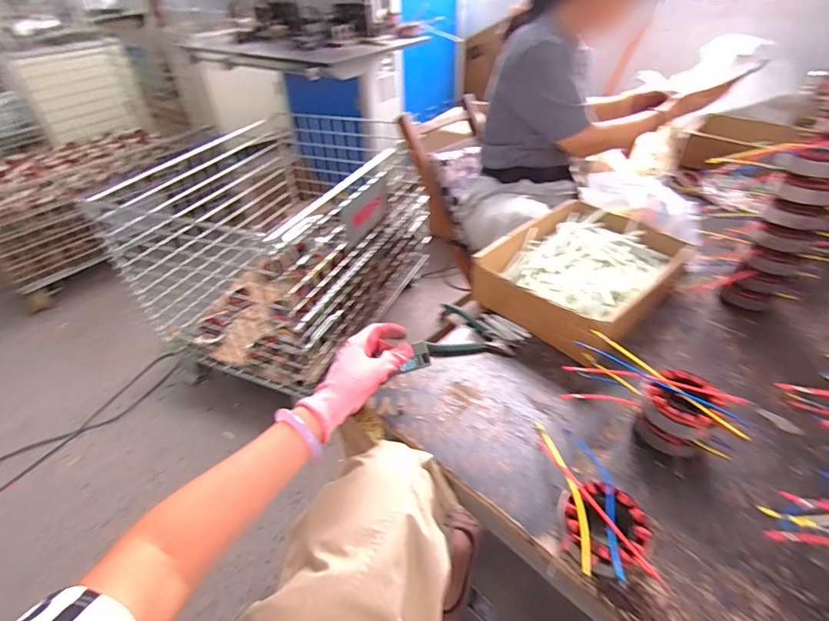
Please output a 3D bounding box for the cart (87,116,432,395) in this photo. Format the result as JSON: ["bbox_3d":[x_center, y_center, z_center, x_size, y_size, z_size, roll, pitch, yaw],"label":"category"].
[{"bbox_3d":[-0.423,-0.253,1.467,0.691,0.514,0.828,16,43,22],"label":"cart"}]

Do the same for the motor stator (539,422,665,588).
[{"bbox_3d":[0.199,0.202,0.491,0.087,0.043,0.187,1,39,5],"label":"motor stator"}]

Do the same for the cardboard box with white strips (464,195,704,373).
[{"bbox_3d":[0.295,-0.066,0.767,0.322,0.091,0.246,-32,47,-30],"label":"cardboard box with white strips"}]

